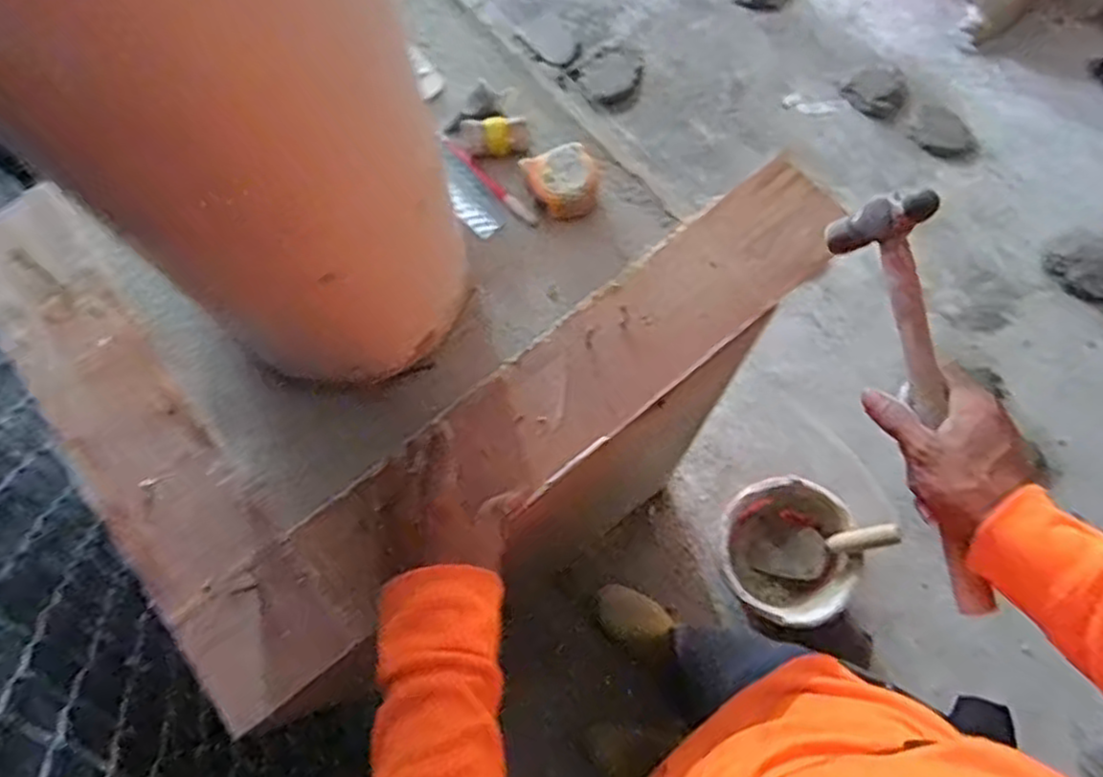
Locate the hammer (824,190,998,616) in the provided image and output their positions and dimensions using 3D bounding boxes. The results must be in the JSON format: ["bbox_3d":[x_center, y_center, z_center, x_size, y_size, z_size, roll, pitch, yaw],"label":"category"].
[{"bbox_3d":[0.264,0.008,0.517,0.031,0.089,0.298,-9,83,-4],"label":"hammer"}]

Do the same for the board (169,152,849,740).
[{"bbox_3d":[-0.009,0.023,0.599,0.636,0.039,0.103,-38,77,-9],"label":"board"}]

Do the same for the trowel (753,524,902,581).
[{"bbox_3d":[0.461,0.282,1.255,0.207,0.036,0.090,-16,73,13],"label":"trowel"}]

